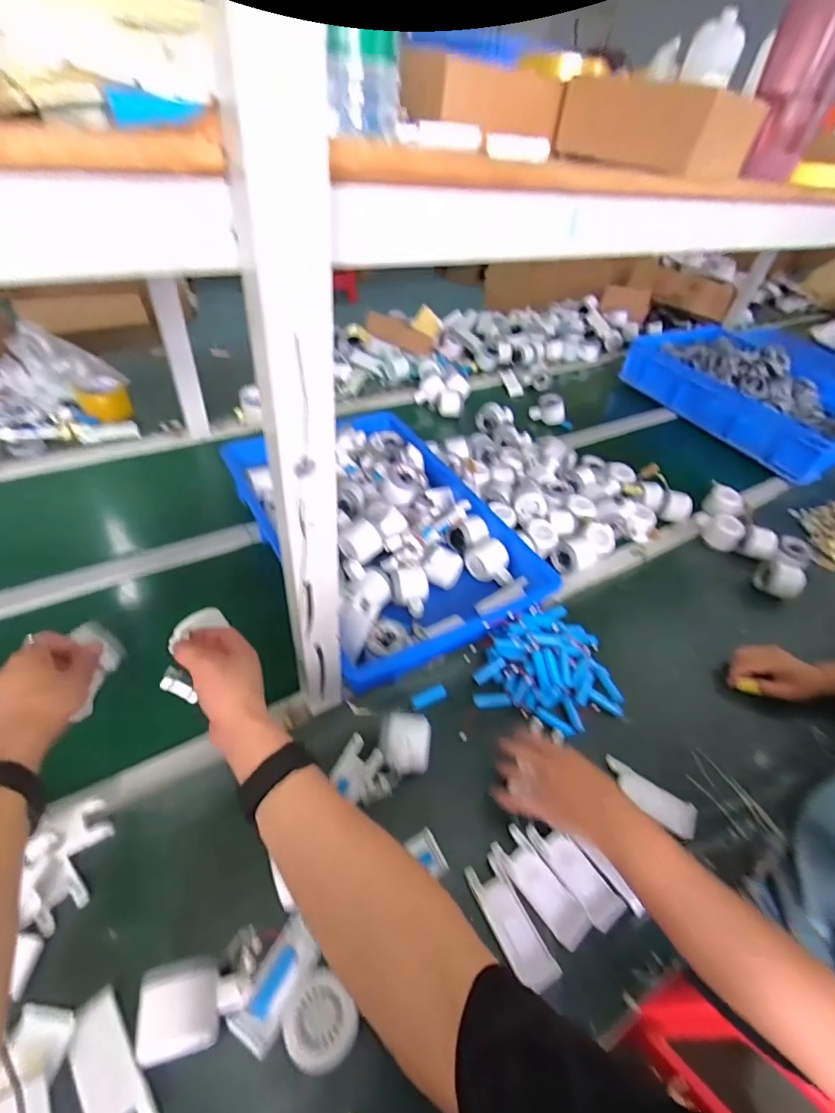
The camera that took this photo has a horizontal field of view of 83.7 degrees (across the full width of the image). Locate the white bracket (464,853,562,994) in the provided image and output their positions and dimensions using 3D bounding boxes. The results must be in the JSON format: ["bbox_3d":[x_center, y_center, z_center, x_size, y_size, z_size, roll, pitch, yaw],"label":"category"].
[{"bbox_3d":[0.094,0.362,0.464,0.042,0.014,0.110,-18,51,-24],"label":"white bracket"}]

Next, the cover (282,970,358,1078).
[{"bbox_3d":[-0.079,0.371,0.371,0.051,0.015,0.058,-32,56,-31],"label":"cover"}]

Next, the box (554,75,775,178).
[{"bbox_3d":[0.236,-0.412,0.446,0.143,0.055,0.133,-31,58,-33],"label":"box"}]

